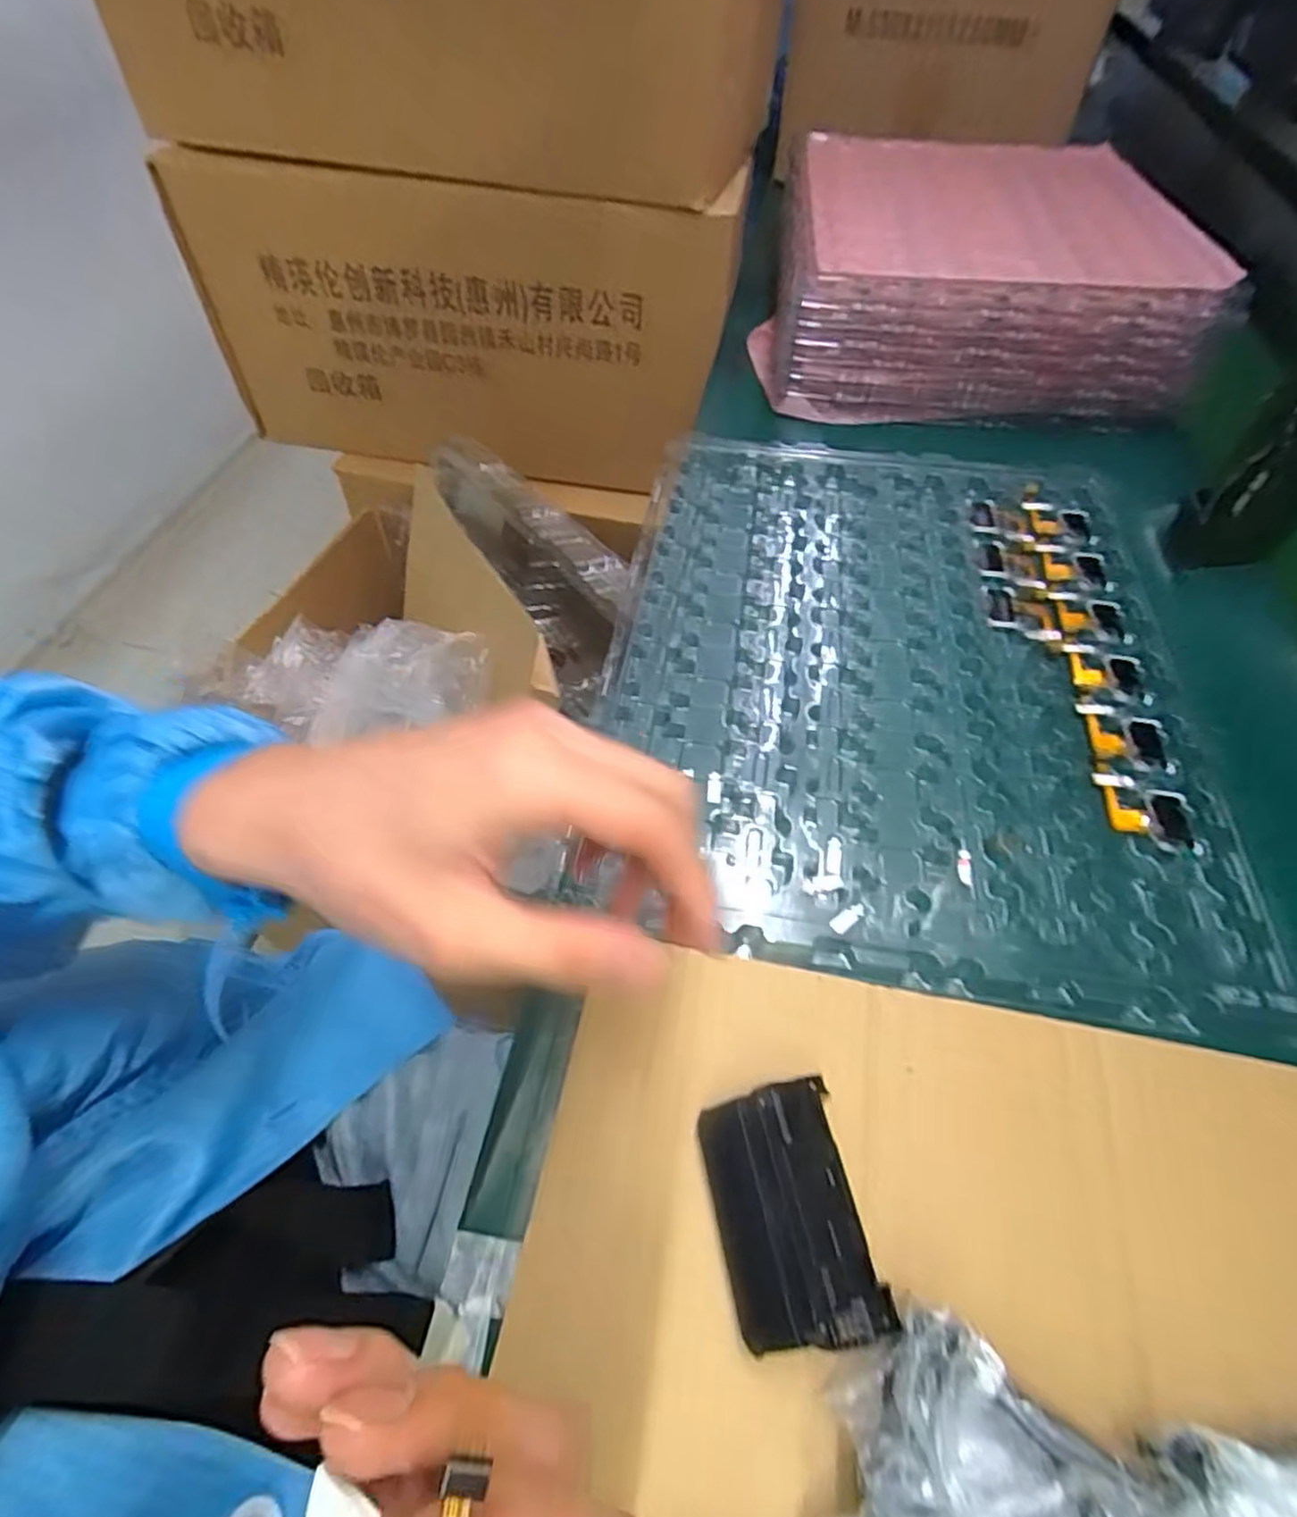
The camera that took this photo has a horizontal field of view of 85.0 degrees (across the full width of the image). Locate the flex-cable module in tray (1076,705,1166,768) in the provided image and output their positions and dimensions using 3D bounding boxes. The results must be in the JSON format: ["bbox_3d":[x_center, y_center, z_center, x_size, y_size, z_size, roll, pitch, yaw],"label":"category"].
[{"bbox_3d":[0.238,-0.012,0.356,0.039,0.004,0.033,14,55,10],"label":"flex-cable module in tray"}]

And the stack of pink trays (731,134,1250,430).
[{"bbox_3d":[0.264,-0.432,0.613,0.325,0.083,0.373,4,54,3],"label":"stack of pink trays"}]

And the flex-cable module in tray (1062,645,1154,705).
[{"bbox_3d":[0.247,-0.047,0.380,0.037,0.004,0.039,9,54,6],"label":"flex-cable module in tray"}]

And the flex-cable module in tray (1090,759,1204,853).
[{"bbox_3d":[0.235,0.024,0.337,0.037,0.010,0.048,5,54,4],"label":"flex-cable module in tray"}]

